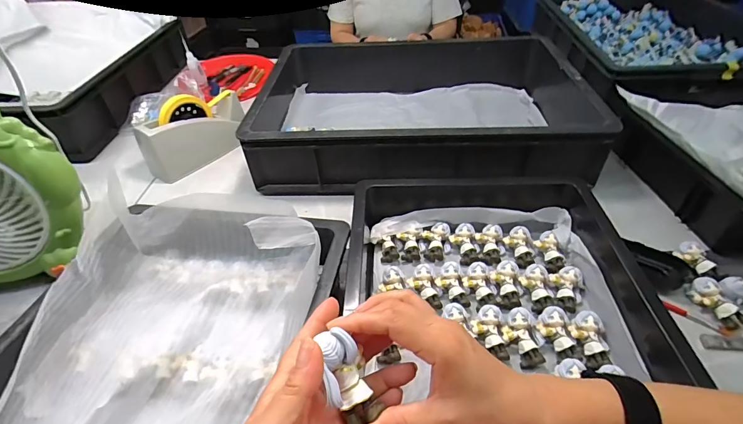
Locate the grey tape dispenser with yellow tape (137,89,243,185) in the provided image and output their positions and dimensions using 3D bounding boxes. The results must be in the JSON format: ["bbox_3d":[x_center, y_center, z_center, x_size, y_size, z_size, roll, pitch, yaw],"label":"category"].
[{"bbox_3d":[-0.344,-0.159,0.739,0.074,0.121,0.199,25,49,28],"label":"grey tape dispenser with yellow tape"}]

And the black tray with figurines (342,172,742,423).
[{"bbox_3d":[0.136,0.130,0.406,0.312,0.109,0.532,-4,42,0],"label":"black tray with figurines"}]

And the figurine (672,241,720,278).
[{"bbox_3d":[0.430,0.062,0.496,0.021,0.025,0.057,-13,43,-10],"label":"figurine"}]

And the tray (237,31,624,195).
[{"bbox_3d":[0.087,-0.211,0.750,0.583,0.129,0.407,0,42,4],"label":"tray"}]

